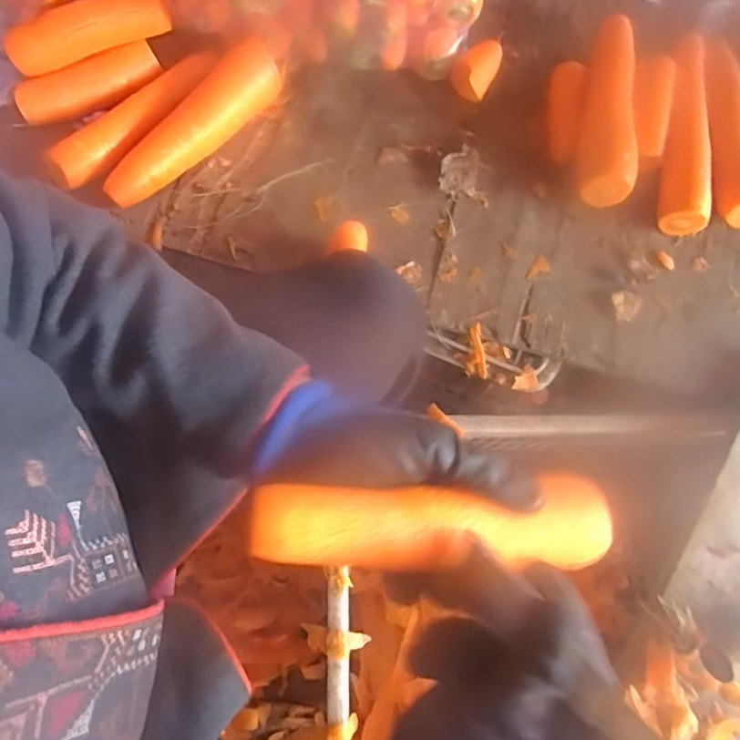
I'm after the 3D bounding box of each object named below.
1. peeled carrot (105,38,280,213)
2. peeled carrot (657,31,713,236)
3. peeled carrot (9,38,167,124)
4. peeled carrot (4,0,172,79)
[{"bbox_3d":[-0.184,-0.251,0.546,0.217,0.043,0.058,-41,79,-11],"label":"peeled carrot"},{"bbox_3d":[0.322,-0.244,0.540,0.051,0.037,0.203,2,89,-1],"label":"peeled carrot"},{"bbox_3d":[-0.293,-0.298,0.554,0.145,0.034,0.035,-20,76,-7],"label":"peeled carrot"},{"bbox_3d":[-0.285,-0.344,0.533,0.160,0.040,0.034,-19,76,-6],"label":"peeled carrot"}]

